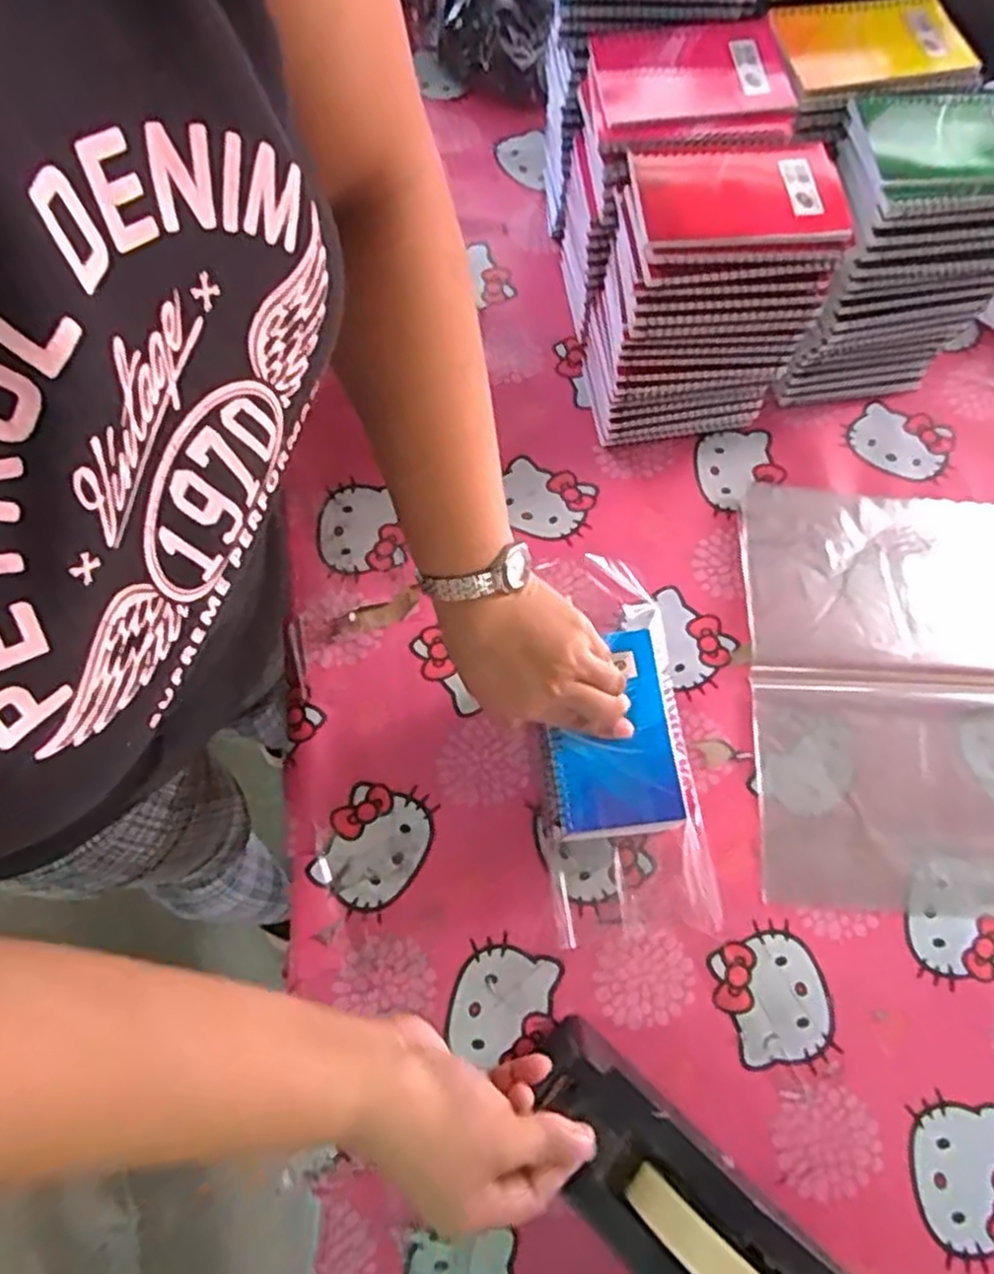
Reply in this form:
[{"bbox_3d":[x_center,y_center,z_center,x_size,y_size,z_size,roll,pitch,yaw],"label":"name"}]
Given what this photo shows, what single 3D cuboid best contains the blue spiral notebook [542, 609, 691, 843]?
[{"bbox_3d":[0.078,0.062,0.517,0.089,0.017,0.143,-3,69,-2],"label":"blue spiral notebook"}]

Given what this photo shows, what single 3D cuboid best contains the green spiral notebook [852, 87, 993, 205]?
[{"bbox_3d":[0.316,-0.342,0.525,0.134,0.011,0.095,-12,71,-5],"label":"green spiral notebook"}]

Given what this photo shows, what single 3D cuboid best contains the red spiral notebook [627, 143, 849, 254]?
[{"bbox_3d":[0.158,-0.289,0.502,0.131,0.010,0.084,-3,70,-2],"label":"red spiral notebook"}]

